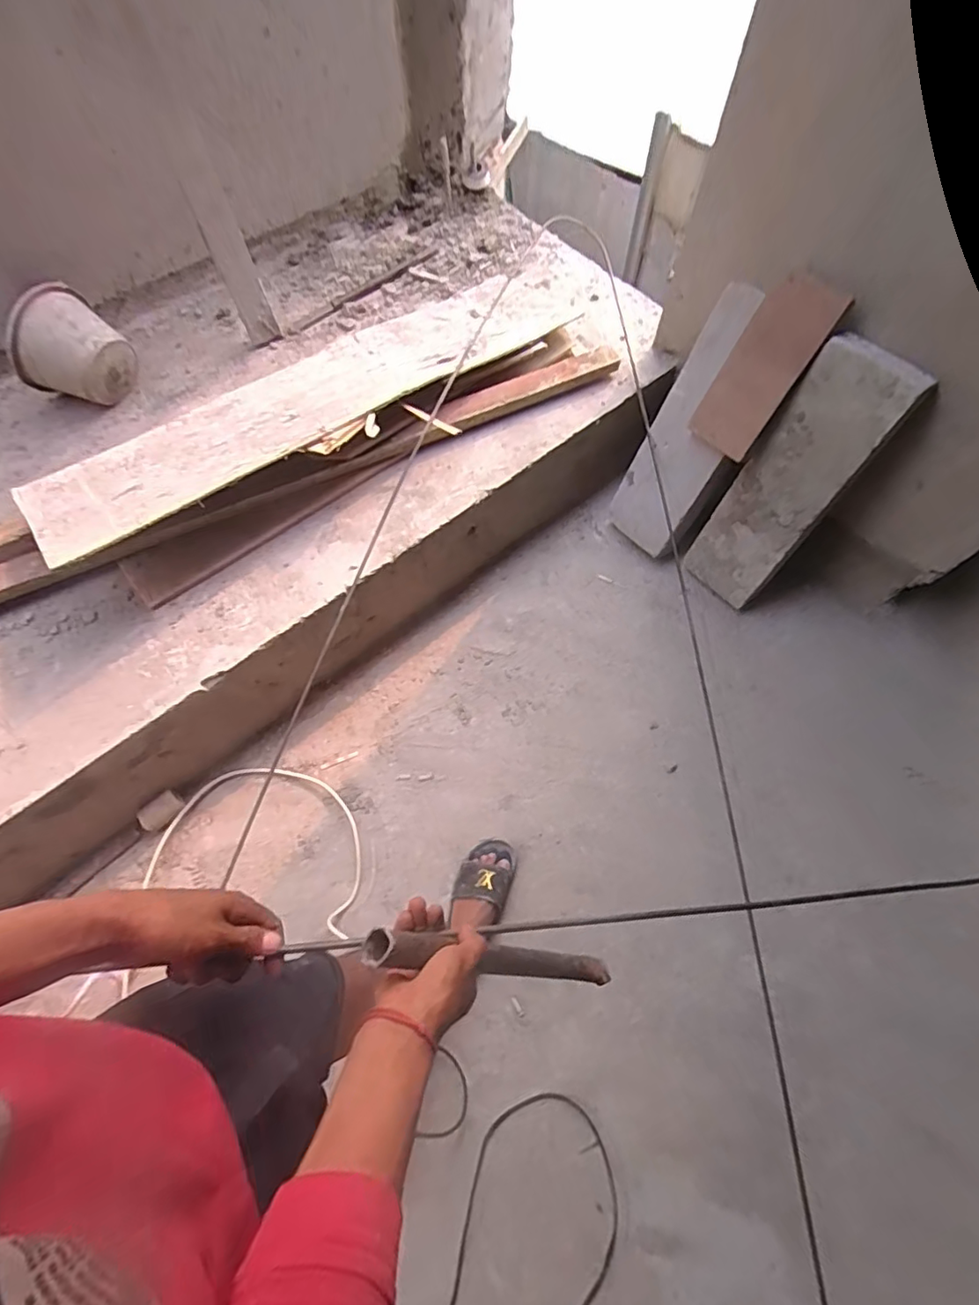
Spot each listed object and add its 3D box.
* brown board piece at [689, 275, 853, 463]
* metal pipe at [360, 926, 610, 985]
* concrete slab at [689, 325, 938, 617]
[{"bbox_3d":[0.541,-0.559,1.102,0.142,0.321,0.023,43,44,17],"label":"brown board piece"},{"bbox_3d":[0.027,0.347,0.621,0.034,0.452,0.030,-5,60,37],"label":"metal pipe"},{"bbox_3d":[0.638,-0.348,1.198,0.188,0.584,0.058,38,51,15],"label":"concrete slab"}]

